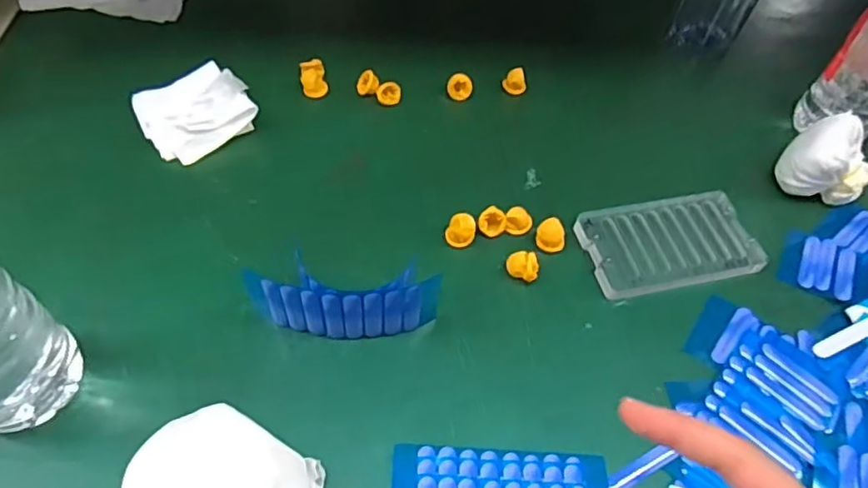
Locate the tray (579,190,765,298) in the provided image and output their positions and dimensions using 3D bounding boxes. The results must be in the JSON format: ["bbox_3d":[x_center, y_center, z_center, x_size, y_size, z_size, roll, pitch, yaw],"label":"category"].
[{"bbox_3d":[0.168,-0.001,0.421,0.123,0.015,0.070,-11,55,-14],"label":"tray"}]

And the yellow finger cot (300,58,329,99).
[{"bbox_3d":[-0.101,-0.142,0.495,0.020,0.009,0.039,-5,67,-10],"label":"yellow finger cot"}]

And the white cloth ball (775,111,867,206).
[{"bbox_3d":[0.301,-0.060,0.451,0.056,0.059,0.062,-35,63,-27],"label":"white cloth ball"}]

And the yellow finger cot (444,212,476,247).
[{"bbox_3d":[0.019,-0.009,0.412,0.018,0.022,0.018,3,53,-4],"label":"yellow finger cot"}]

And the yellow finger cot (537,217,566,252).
[{"bbox_3d":[0.083,-0.006,0.413,0.020,0.020,0.016,29,56,15],"label":"yellow finger cot"}]

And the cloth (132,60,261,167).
[{"bbox_3d":[-0.184,-0.101,0.455,0.080,0.030,0.070,-21,58,-20],"label":"cloth"}]

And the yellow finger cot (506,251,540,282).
[{"bbox_3d":[0.060,0.016,0.398,0.022,0.018,0.016,17,53,7],"label":"yellow finger cot"}]

